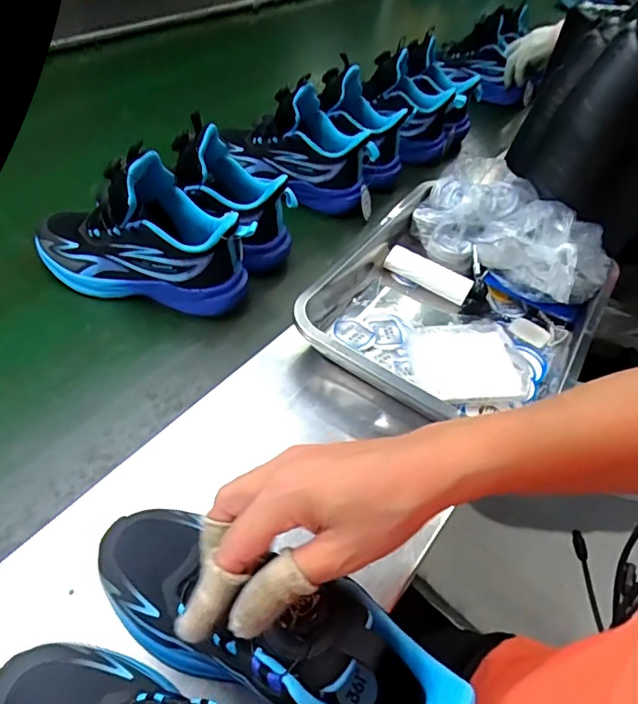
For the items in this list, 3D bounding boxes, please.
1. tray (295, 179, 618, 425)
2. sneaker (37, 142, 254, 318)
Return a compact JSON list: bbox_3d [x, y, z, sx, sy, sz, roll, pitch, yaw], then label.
[{"bbox_3d":[0.150,-0.049,0.553,0.265,0.068,0.315,28,51,18],"label":"tray"},{"bbox_3d":[-0.192,-0.126,0.552,0.243,0.148,0.079,9,48,3],"label":"sneaker"}]

